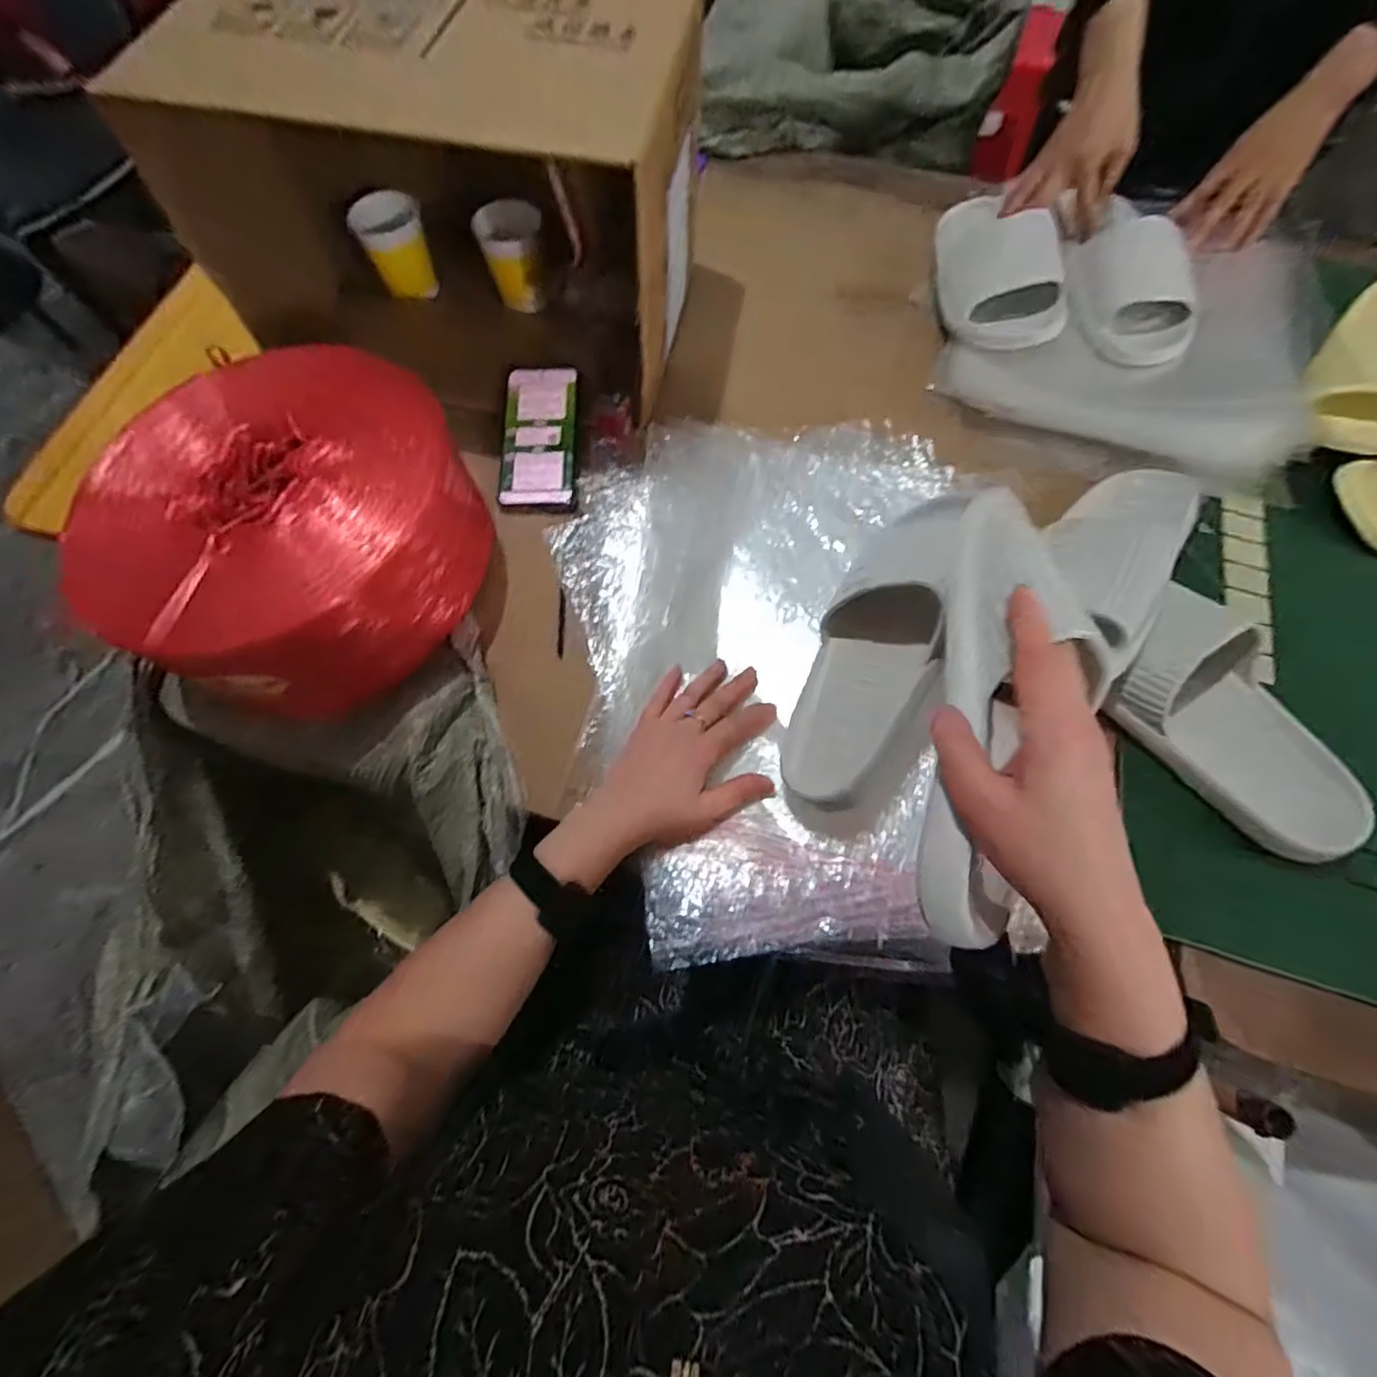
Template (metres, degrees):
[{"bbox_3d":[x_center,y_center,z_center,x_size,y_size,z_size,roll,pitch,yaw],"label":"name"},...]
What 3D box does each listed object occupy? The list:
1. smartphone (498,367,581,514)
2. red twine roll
[{"bbox_3d":[-0.151,-0.261,0.612,0.077,0.014,0.170,2,76,-2],"label":"smartphone"},{"bbox_3d":[-0.320,-0.126,0.494,0.257,0.124,0.273,16,69,7],"label":"red twine roll"}]

